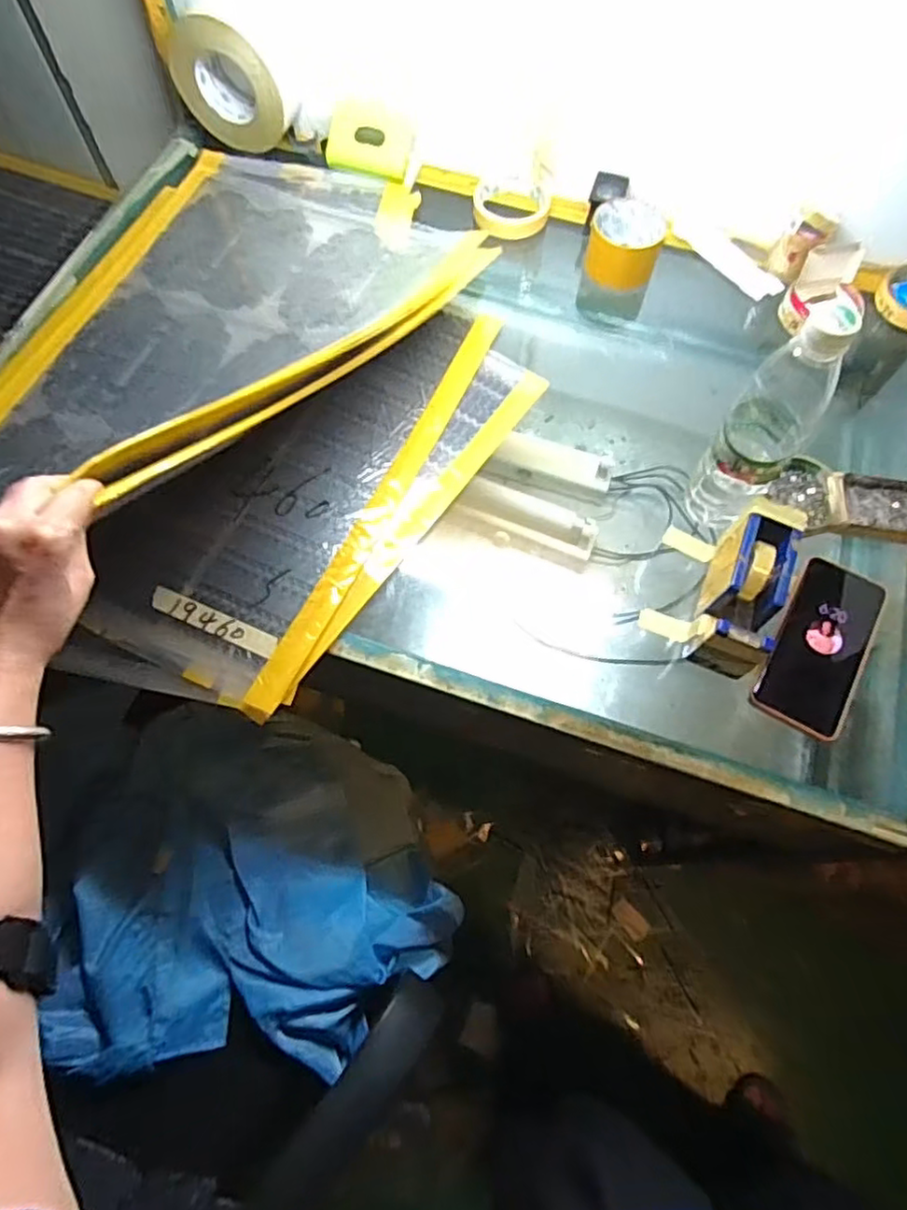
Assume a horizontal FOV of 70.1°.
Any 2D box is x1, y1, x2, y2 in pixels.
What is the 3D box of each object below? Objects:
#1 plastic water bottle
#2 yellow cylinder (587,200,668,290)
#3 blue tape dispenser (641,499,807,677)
[{"bbox_3d":[0.256,-0.142,0.526,0.064,0.223,0.056,-37,72,-15],"label":"plastic water bottle"},{"bbox_3d":[0.198,-0.416,0.747,0.082,0.048,0.084,15,67,6],"label":"yellow cylinder"},{"bbox_3d":[0.226,-0.016,0.558,0.091,0.101,0.138,22,68,8],"label":"blue tape dispenser"}]

